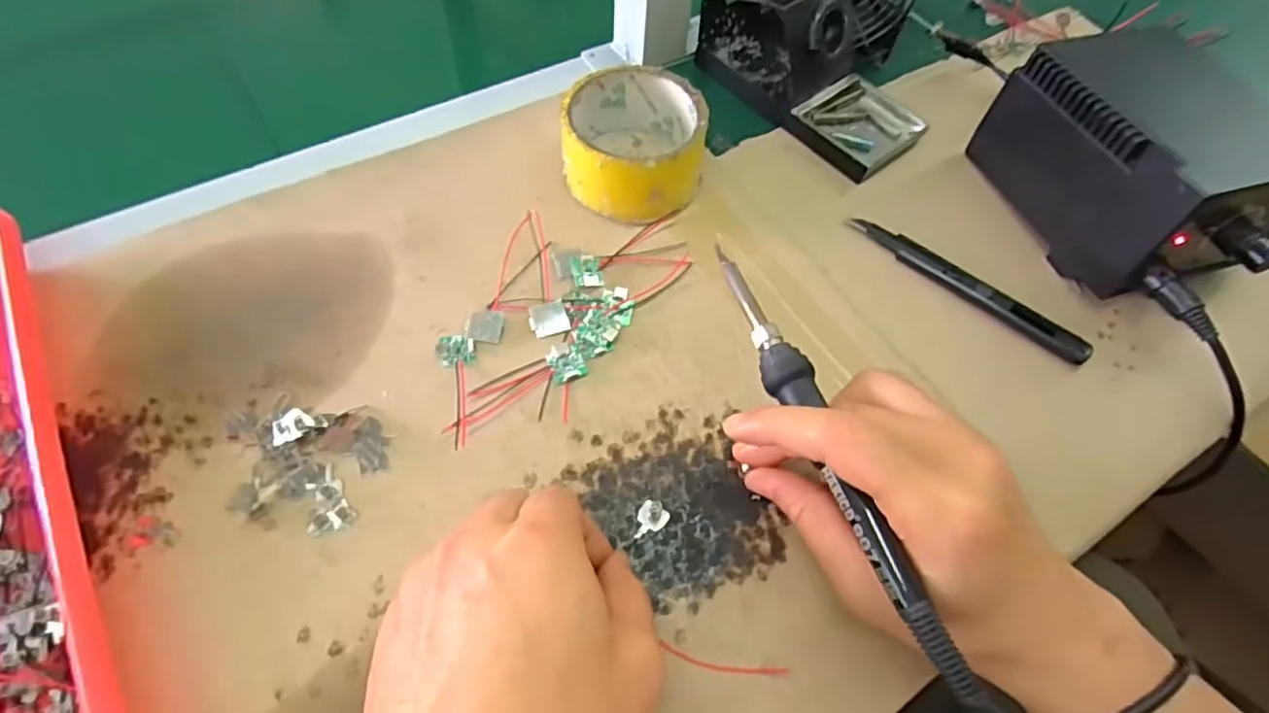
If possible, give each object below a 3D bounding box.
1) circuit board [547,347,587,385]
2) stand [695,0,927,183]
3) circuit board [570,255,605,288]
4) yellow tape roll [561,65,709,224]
[{"bbox_3d":[-0.035,0.004,0.329,0.018,0.007,0.019,-17,62,-13],"label":"circuit board"},{"bbox_3d":[0.124,-0.204,0.422,0.082,0.076,0.164,-39,69,-22],"label":"stand"},{"bbox_3d":[-0.027,-0.049,0.358,0.018,0.004,0.019,-4,78,-16],"label":"circuit board"},{"bbox_3d":[0.000,-0.130,0.383,0.084,0.049,0.082,1,60,-3],"label":"yellow tape roll"}]

